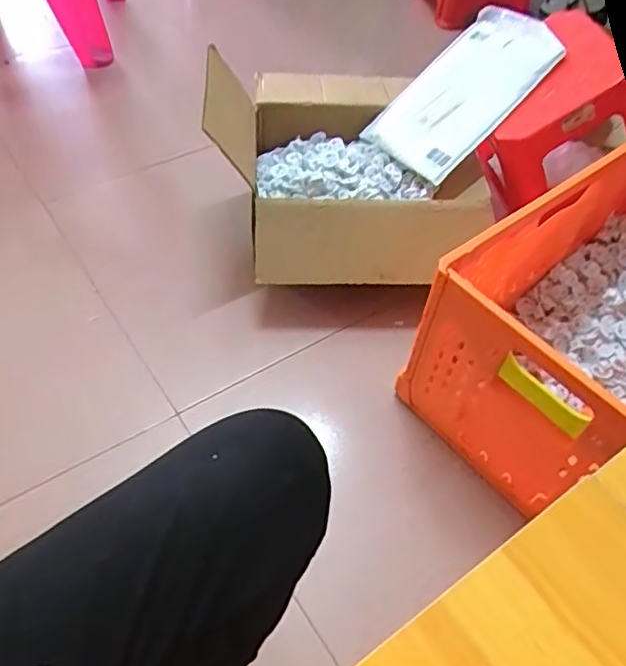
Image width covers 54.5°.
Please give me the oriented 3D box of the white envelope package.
[{"bbox_3d":[0.274,-0.447,1.112,0.344,0.031,0.226,-45,54,6],"label":"white envelope package"}]

